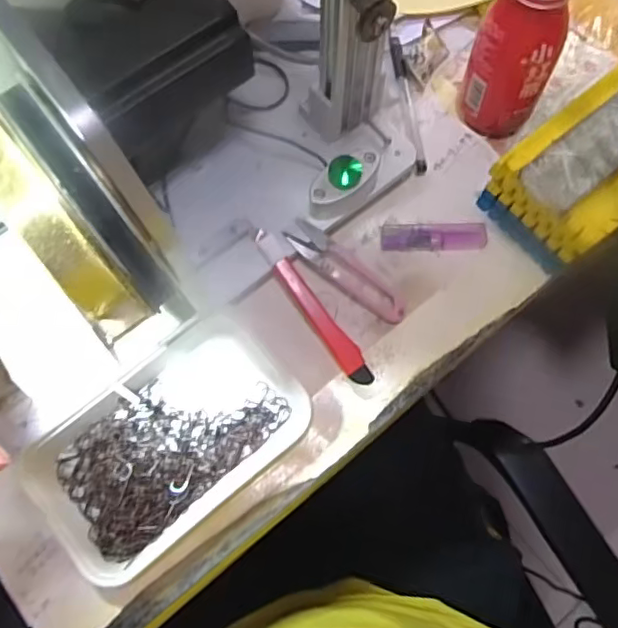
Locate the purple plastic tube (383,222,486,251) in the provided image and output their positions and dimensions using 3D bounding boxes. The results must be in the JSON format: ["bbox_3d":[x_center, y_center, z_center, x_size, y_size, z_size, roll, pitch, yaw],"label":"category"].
[{"bbox_3d":[0.092,-0.058,0.430,0.076,0.007,0.022,-1,74,-1],"label":"purple plastic tube"}]

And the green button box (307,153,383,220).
[{"bbox_3d":[0.024,-0.092,0.414,0.059,0.033,0.025,-37,78,-10],"label":"green button box"}]

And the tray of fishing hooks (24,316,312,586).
[{"bbox_3d":[-0.091,0.081,0.382,0.170,0.024,0.107,-40,78,-11],"label":"tray of fishing hooks"}]

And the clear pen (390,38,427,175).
[{"bbox_3d":[0.079,-0.167,0.456,0.012,0.017,0.120,-8,74,-3],"label":"clear pen"}]

